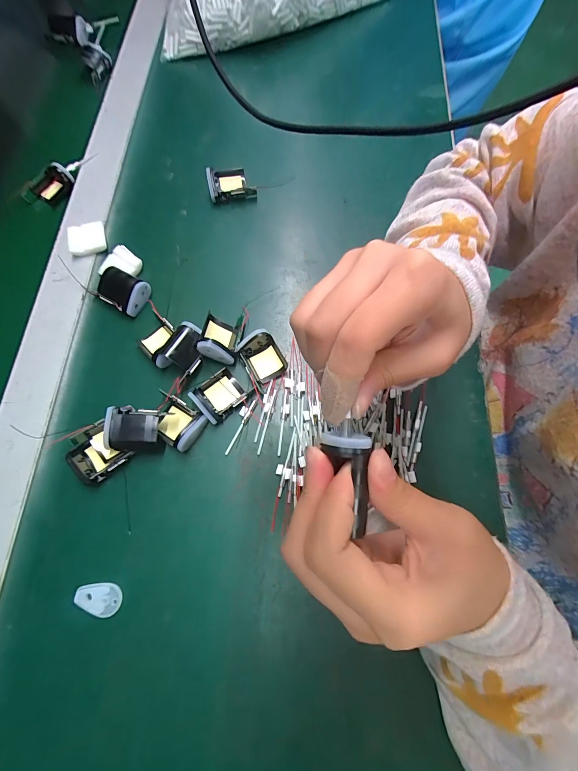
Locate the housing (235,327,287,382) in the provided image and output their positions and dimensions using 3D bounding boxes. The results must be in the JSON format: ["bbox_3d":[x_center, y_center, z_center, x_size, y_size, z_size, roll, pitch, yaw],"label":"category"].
[{"bbox_3d":[-0.026,-0.028,0.295,0.035,0.019,0.045,-33,75,-10],"label":"housing"}]

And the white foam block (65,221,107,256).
[{"bbox_3d":[-0.216,-0.158,0.340,0.037,0.010,0.033,-18,73,-5],"label":"white foam block"}]

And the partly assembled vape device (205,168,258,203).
[{"bbox_3d":[-0.066,-0.229,0.360,0.050,0.023,0.038,-13,72,-4],"label":"partly assembled vape device"}]

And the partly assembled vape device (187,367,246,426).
[{"bbox_3d":[-0.063,0.008,0.285,0.040,0.016,0.038,-39,76,-11],"label":"partly assembled vape device"}]

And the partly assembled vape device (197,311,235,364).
[{"bbox_3d":[-0.065,-0.045,0.291,0.029,0.028,0.043,3,72,1],"label":"partly assembled vape device"}]

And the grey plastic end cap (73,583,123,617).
[{"bbox_3d":[-0.148,0.165,0.246,0.036,0.004,0.021,7,72,3],"label":"grey plastic end cap"}]

